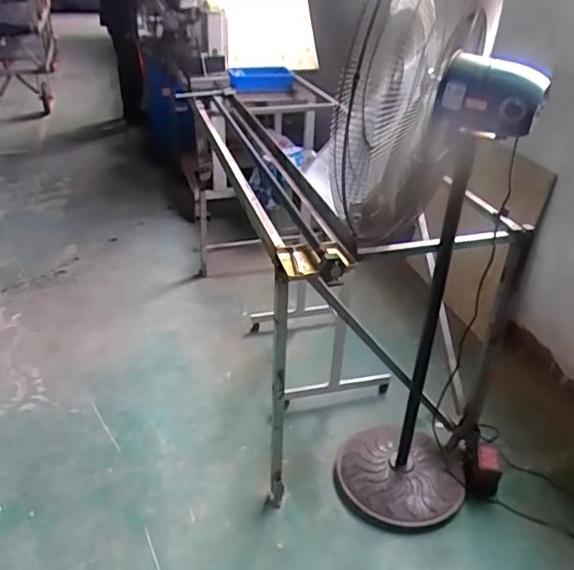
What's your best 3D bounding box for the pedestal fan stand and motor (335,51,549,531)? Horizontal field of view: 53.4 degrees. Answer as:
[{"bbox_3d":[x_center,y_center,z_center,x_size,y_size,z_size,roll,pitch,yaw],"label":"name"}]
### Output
[{"bbox_3d":[0.365,0.118,1.500,0.387,1.327,0.346,10,32,14],"label":"pedestal fan stand and motor"}]

